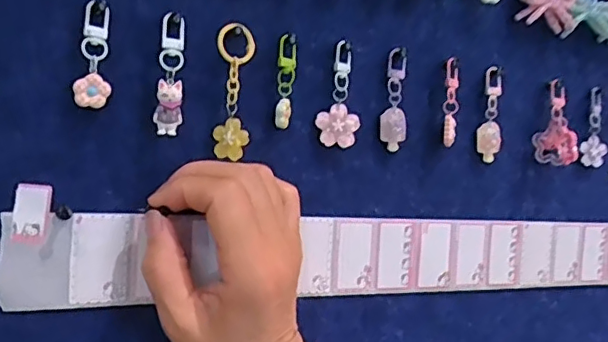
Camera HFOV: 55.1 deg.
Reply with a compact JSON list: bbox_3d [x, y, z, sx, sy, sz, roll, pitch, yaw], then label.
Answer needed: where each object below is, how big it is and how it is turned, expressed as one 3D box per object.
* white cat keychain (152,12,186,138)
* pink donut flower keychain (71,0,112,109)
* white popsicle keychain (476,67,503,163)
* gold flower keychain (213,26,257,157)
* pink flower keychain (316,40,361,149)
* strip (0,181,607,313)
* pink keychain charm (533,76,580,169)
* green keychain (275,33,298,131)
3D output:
[{"bbox_3d":[-0.074,-0.054,0.325,0.014,0.066,0.006,4,-2,-17],"label":"white cat keychain"},{"bbox_3d":[-0.112,-0.062,0.313,0.018,0.056,0.006,5,-2,-33],"label":"pink donut flower keychain"},{"bbox_3d":[0.136,-0.042,0.428,0.016,0.067,0.015,3,-2,17],"label":"white popsicle keychain"},{"bbox_3d":[-0.040,-0.047,0.342,0.020,0.076,0.011,4,-2,0],"label":"gold flower keychain"},{"bbox_3d":[0.024,-0.050,0.378,0.026,0.065,0.006,4,-2,-8],"label":"pink flower keychain"},{"bbox_3d":[0.195,0.064,0.459,0.826,0.060,0.016,3,-2,-22],"label":"strip"},{"bbox_3d":[0.194,-0.038,0.447,0.028,0.063,0.019,3,-2,1],"label":"pink keychain charm"},{"bbox_3d":[-0.011,-0.055,0.359,0.011,0.054,0.010,4,-2,-3],"label":"green keychain"}]

